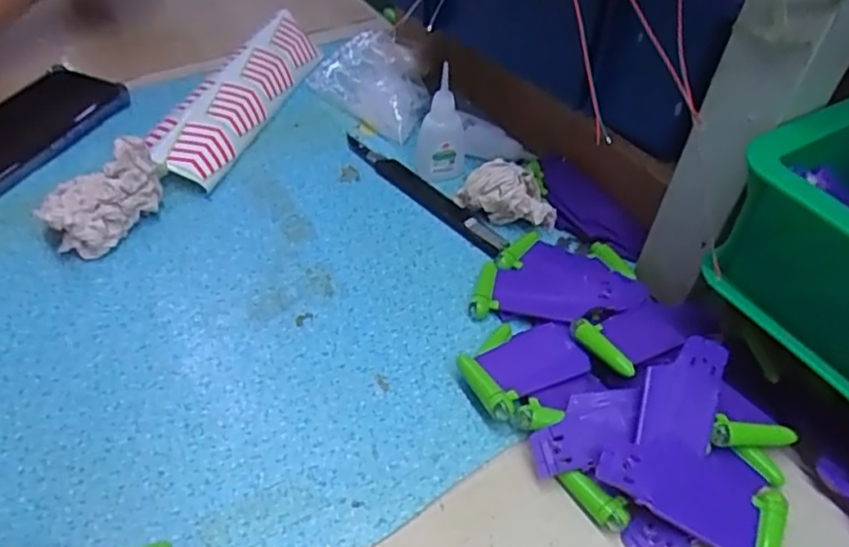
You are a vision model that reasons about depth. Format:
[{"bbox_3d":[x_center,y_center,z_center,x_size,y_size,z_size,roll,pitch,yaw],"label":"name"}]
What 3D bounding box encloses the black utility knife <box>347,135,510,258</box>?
[{"bbox_3d":[0.001,-0.061,0.465,0.023,0.008,0.160,-31,55,-28],"label":"black utility knife"}]

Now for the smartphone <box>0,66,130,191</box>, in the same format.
[{"bbox_3d":[-0.316,-0.104,0.494,0.091,0.015,0.166,18,49,14],"label":"smartphone"}]

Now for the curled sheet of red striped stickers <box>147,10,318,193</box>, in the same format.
[{"bbox_3d":[-0.151,-0.146,0.530,0.067,0.037,0.211,15,48,12],"label":"curled sheet of red striped stickers"}]

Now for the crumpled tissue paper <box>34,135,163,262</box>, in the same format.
[{"bbox_3d":[-0.213,-0.050,0.426,0.050,0.047,0.079,22,50,18],"label":"crumpled tissue paper"}]

